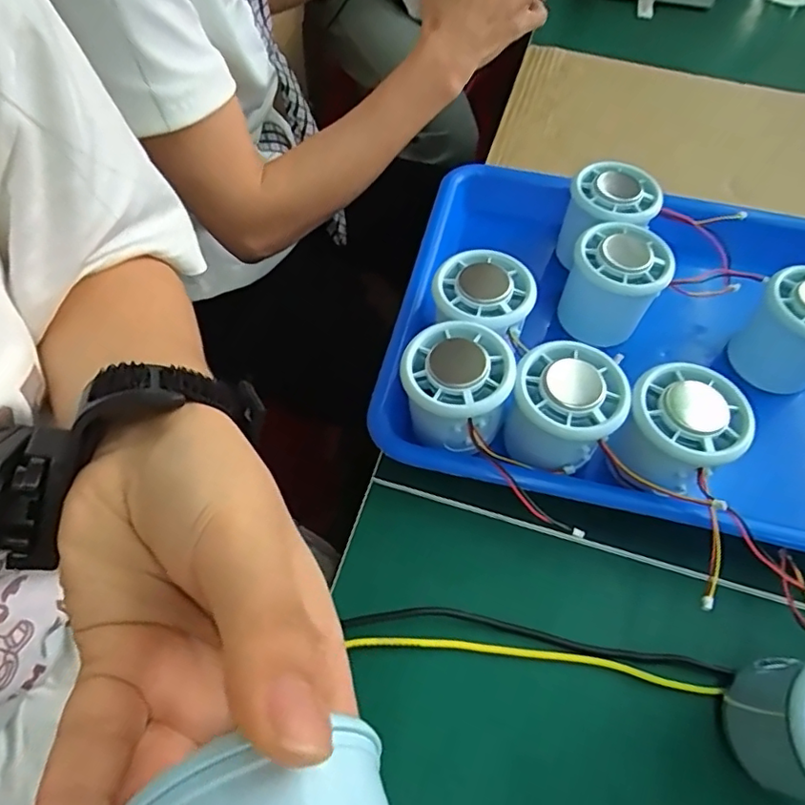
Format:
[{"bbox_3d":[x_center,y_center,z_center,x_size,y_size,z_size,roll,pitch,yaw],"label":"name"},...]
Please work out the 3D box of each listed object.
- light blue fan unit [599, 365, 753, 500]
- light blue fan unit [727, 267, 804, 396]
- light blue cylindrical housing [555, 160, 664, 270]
[{"bbox_3d":[0.138,0.016,0.293,0.056,0.044,0.063,32,63,15],"label":"light blue fan unit"},{"bbox_3d":[0.231,-0.041,0.342,0.046,0.063,0.054,-29,65,-19],"label":"light blue fan unit"},{"bbox_3d":[0.132,-0.120,0.381,0.052,0.053,0.052,1,59,-2],"label":"light blue cylindrical housing"}]

